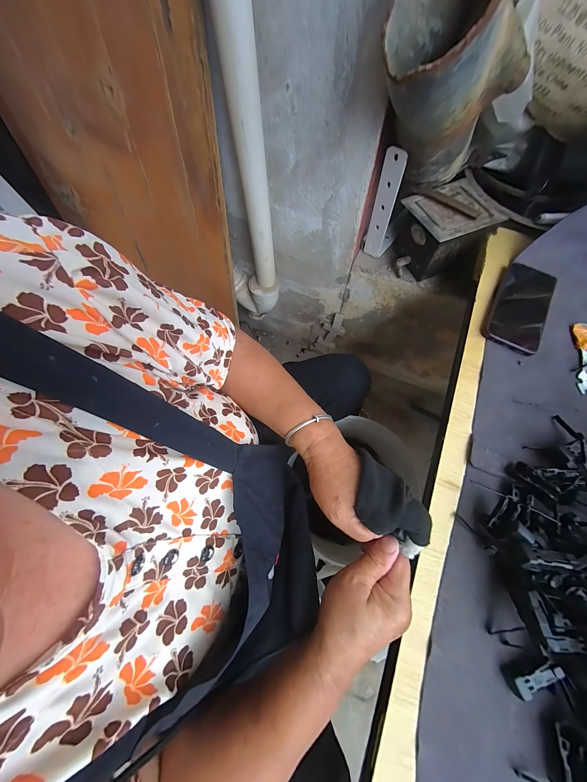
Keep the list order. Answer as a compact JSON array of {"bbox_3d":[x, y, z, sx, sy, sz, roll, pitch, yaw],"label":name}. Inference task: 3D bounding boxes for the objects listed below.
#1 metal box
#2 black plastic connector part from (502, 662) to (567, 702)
[{"bbox_3d":[0.298,-0.329,0.513,0.143,0.116,0.142,-21,70,-6],"label":"metal box"},{"bbox_3d":[0.233,0.277,0.239,0.049,0.013,0.017,-24,71,7],"label":"black plastic connector part"}]

